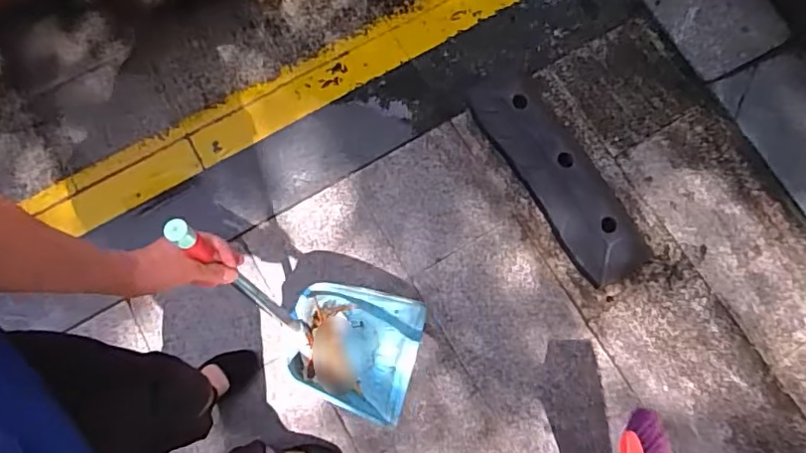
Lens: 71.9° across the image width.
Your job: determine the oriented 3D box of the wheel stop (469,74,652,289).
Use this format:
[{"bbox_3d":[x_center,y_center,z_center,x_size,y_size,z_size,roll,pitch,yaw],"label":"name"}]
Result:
[{"bbox_3d":[0.365,-0.134,1.321,0.174,0.079,0.570,-28,75,-6],"label":"wheel stop"}]

